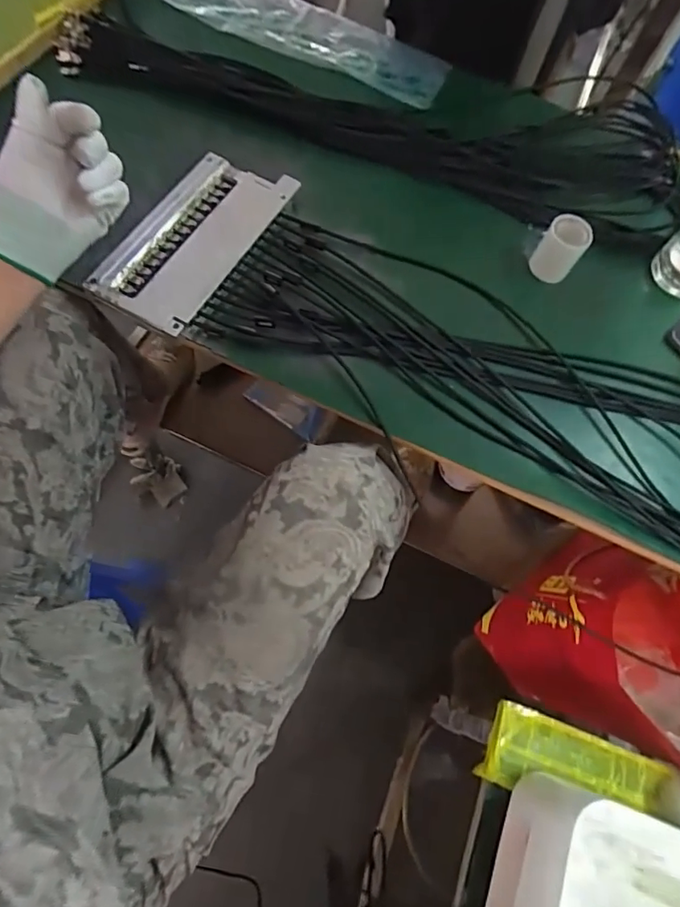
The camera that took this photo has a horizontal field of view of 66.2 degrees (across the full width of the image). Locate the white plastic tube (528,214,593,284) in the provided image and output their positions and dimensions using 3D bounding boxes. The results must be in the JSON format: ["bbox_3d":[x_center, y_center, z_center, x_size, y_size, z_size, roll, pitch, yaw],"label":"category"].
[{"bbox_3d":[0.222,-0.206,0.534,0.044,0.065,0.039,34,70,7],"label":"white plastic tube"}]

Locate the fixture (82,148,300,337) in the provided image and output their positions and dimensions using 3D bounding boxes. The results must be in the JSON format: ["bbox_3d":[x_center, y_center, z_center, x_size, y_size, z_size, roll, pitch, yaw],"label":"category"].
[{"bbox_3d":[-0.137,-0.211,0.509,0.099,0.030,0.217,32,68,7],"label":"fixture"}]

